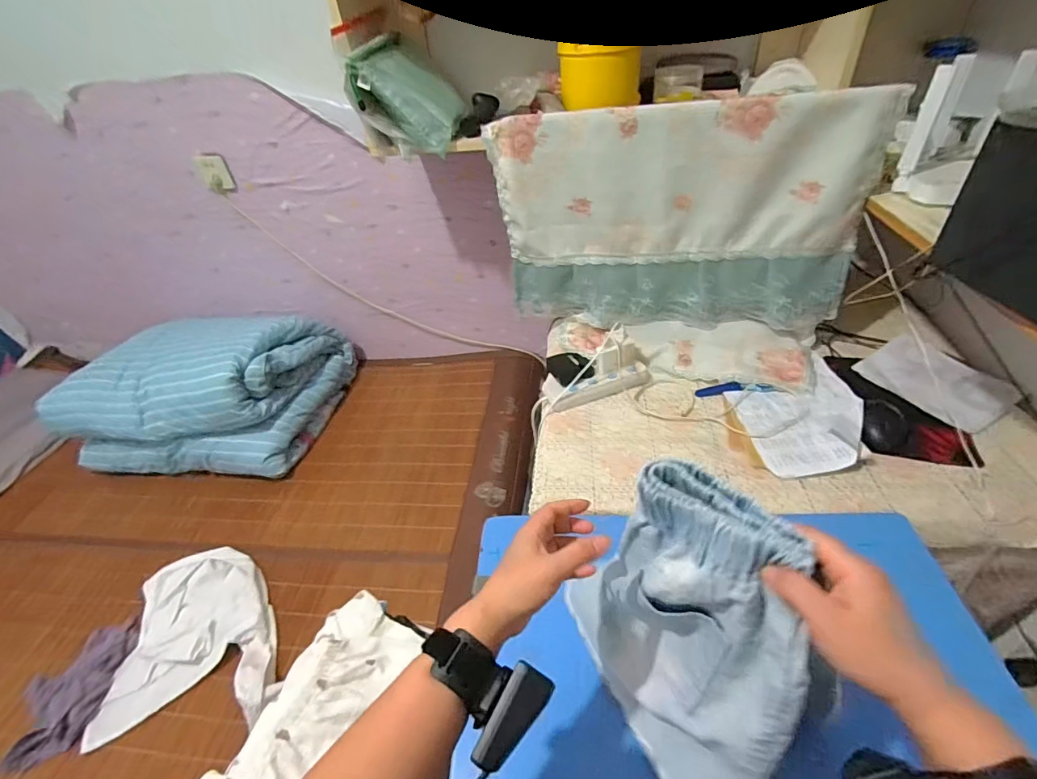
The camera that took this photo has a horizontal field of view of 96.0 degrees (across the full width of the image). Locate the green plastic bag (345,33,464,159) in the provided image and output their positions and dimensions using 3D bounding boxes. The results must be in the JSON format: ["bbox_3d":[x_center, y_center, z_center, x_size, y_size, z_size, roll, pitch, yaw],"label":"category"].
[{"bbox_3d":[-0.216,-0.582,0.937,0.183,0.173,0.207,-3,40,6],"label":"green plastic bag"}]

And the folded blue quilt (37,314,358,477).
[{"bbox_3d":[-0.911,-0.033,1.410,0.653,0.330,0.503,0,41,9],"label":"folded blue quilt"}]

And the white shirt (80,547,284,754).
[{"bbox_3d":[-0.650,0.502,0.958,0.353,0.081,0.358,-10,40,-3],"label":"white shirt"}]

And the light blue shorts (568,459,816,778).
[{"bbox_3d":[0.147,0.217,0.428,0.107,0.293,0.234,-20,42,-14],"label":"light blue shorts"}]

